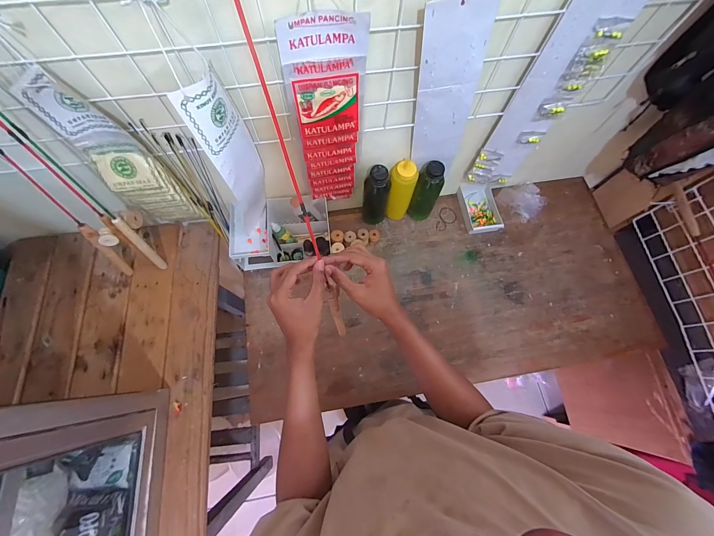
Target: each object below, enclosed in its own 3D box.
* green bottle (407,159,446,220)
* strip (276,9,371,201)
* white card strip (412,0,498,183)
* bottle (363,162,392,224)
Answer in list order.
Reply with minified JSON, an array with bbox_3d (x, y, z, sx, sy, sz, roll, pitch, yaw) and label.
[{"bbox_3d":[0.174,-0.188,0.750,0.060,0.188,0.066,23,73,7],"label":"green bottle"},{"bbox_3d":[-0.046,-0.240,0.549,0.115,0.384,0.028,-15,72,-5],"label":"strip"},{"bbox_3d":[0.155,-0.283,0.539,0.098,0.357,0.009,-7,71,5],"label":"white card strip"},{"bbox_3d":[0.046,-0.172,0.745,0.067,0.194,0.058,3,71,1],"label":"bottle"}]

